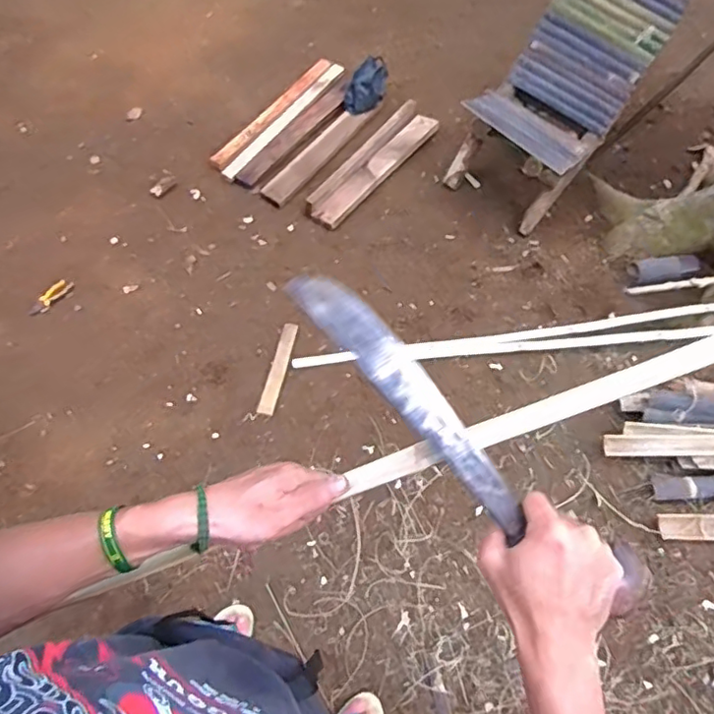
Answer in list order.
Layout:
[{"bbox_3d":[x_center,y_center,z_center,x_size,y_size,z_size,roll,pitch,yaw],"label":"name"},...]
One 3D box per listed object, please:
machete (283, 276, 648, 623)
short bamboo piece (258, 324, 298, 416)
[{"bbox_3d":[0.097,0.072,0.462,0.382,0.017,0.062,44,65,-9],"label":"machete"},{"bbox_3d":[-0.239,0.033,1.804,0.050,0.017,0.327,11,61,3],"label":"short bamboo piece"}]

